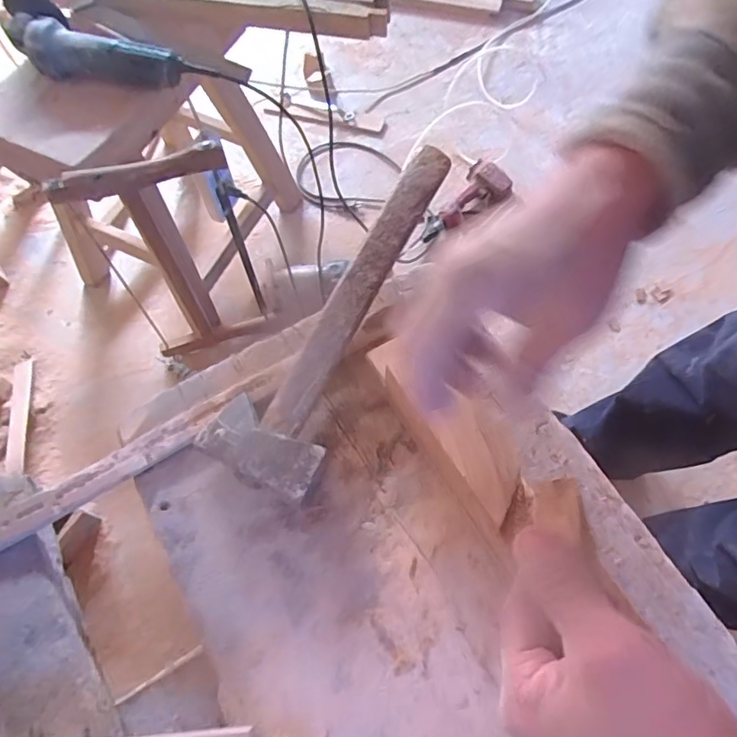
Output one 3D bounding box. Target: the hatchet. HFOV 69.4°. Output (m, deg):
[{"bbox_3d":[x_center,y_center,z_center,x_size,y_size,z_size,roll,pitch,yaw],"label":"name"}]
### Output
[{"bbox_3d":[-0.008,-0.049,0.422,0.090,0.044,0.316,28,71,13],"label":"hatchet"}]

